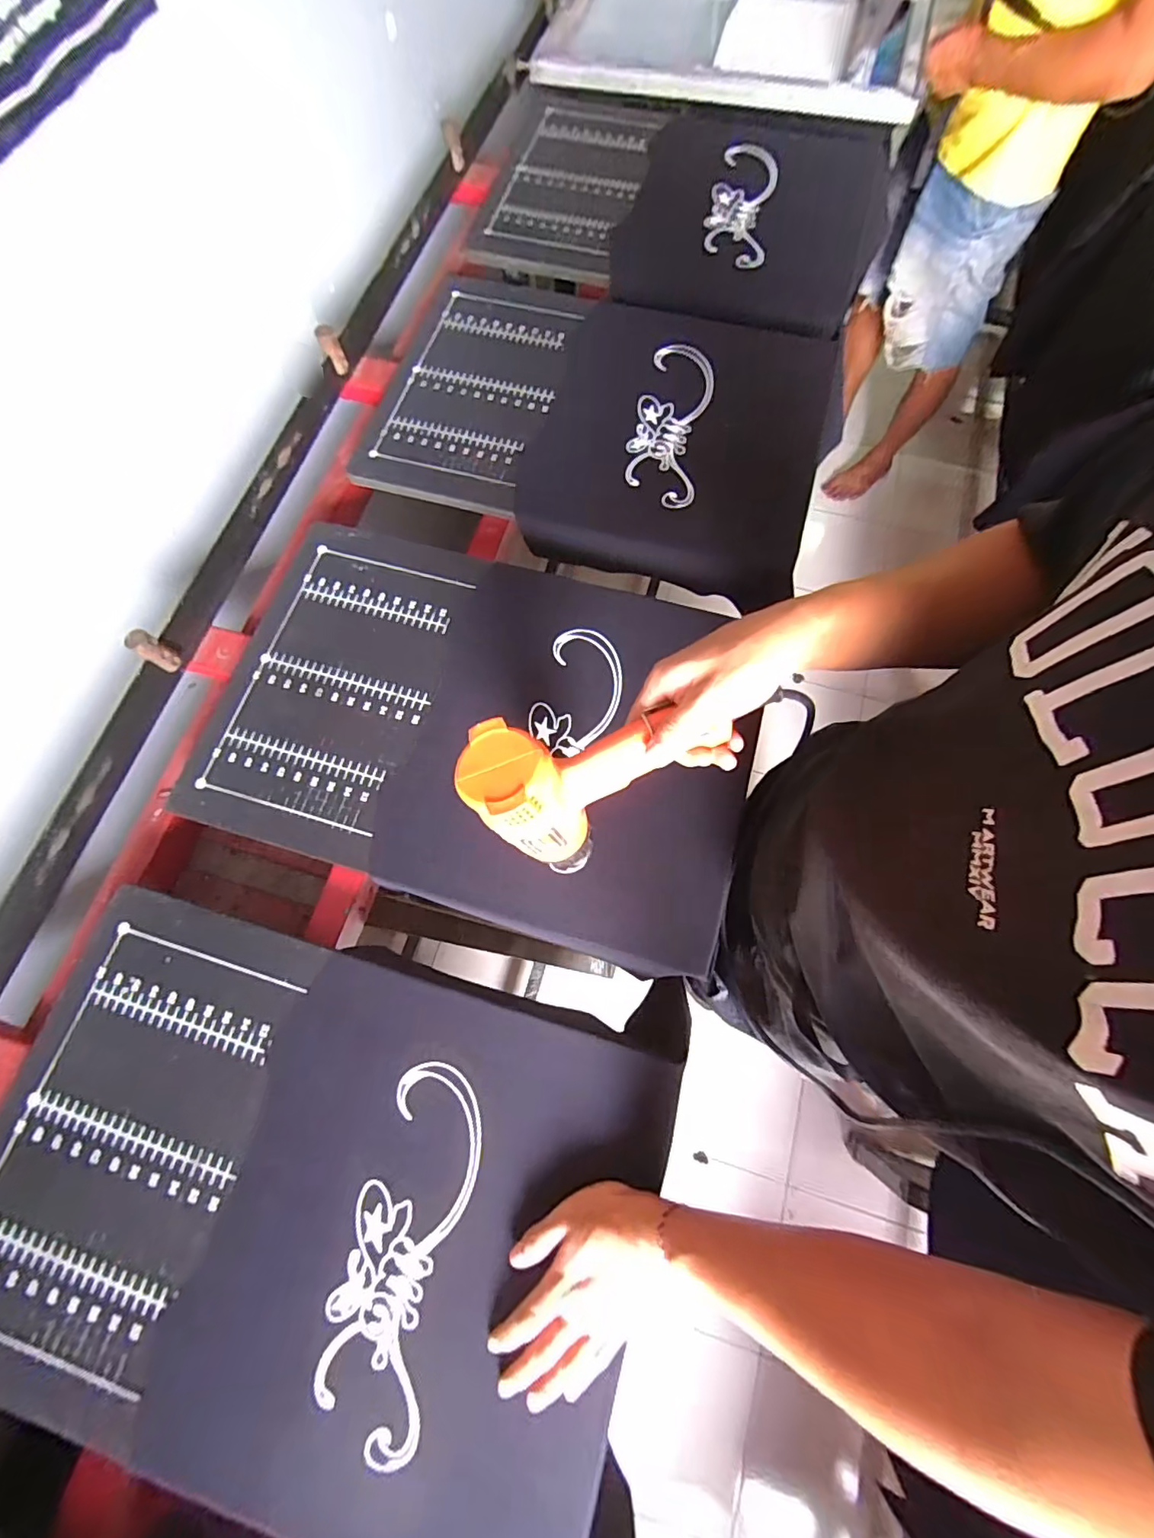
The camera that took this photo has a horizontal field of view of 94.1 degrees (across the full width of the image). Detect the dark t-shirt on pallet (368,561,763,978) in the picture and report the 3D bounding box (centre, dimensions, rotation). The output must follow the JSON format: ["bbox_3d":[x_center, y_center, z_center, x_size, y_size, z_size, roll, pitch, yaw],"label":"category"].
[{"bbox_3d":[0.006,-0.023,0.597,0.370,0.039,0.418,16,73,7],"label":"dark t-shirt on pallet"}]

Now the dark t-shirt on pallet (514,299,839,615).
[{"bbox_3d":[0.142,-0.454,0.752,0.382,0.075,0.445,13,73,6],"label":"dark t-shirt on pallet"}]

